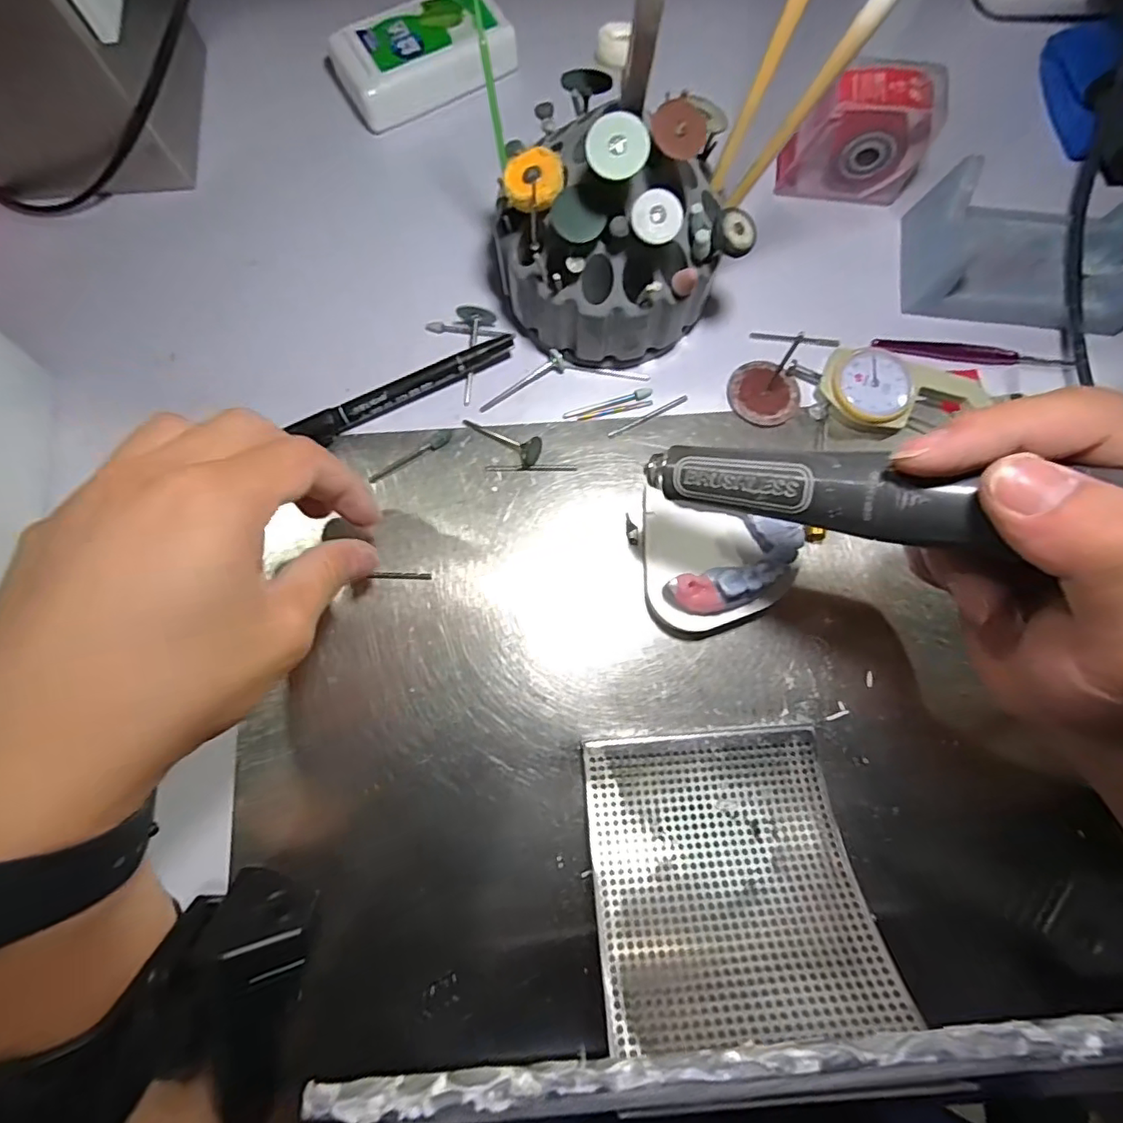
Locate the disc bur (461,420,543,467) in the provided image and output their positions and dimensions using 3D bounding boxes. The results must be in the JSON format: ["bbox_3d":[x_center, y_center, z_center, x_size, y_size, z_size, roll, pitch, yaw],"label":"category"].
[{"bbox_3d":[-0.027,-0.060,0.281,0.041,0.012,0.016,28,79,22],"label":"disc bur"}]

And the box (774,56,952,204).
[{"bbox_3d":[0.149,-0.212,0.291,0.065,0.054,0.028,13,77,4],"label":"box"}]

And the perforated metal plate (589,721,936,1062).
[{"bbox_3d":[0.061,0.115,0.217,0.097,0.012,0.100,-4,50,-1],"label":"perforated metal plate"}]

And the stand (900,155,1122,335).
[{"bbox_3d":[0.230,-0.153,0.283,0.110,0.037,0.067,11,77,4],"label":"stand"}]

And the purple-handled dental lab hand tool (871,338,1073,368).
[{"bbox_3d":[0.201,-0.102,0.286,0.092,0.005,0.008,8,77,3],"label":"purple-handled dental lab hand tool"}]

